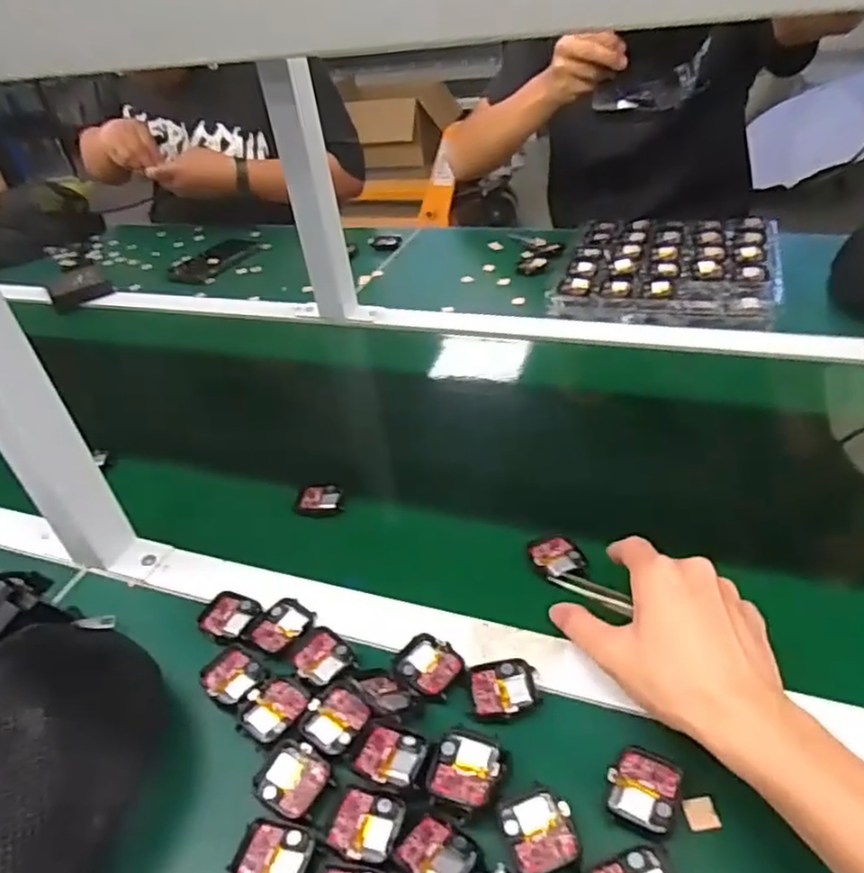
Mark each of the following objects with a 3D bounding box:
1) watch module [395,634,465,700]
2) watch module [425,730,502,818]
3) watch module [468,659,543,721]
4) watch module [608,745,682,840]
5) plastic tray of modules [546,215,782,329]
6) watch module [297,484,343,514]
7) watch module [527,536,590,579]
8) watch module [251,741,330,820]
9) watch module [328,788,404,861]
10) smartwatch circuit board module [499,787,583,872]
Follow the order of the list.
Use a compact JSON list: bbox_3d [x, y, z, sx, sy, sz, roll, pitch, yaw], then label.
[{"bbox_3d":[-0.003,0.153,0.455,0.044,0.006,0.037,21,46,33],"label":"watch module"},{"bbox_3d":[0.019,0.195,0.392,0.039,0.013,0.042,5,39,17],"label":"watch module"},{"bbox_3d":[0.047,0.163,0.438,0.044,0.007,0.039,-7,37,3],"label":"watch module"},{"bbox_3d":[0.118,0.197,0.378,0.036,0.004,0.044,10,41,24],"label":"watch module"},{"bbox_3d":[0.305,-0.223,0.875,0.252,0.031,0.270,7,40,20],"label":"plastic tray of modules"},{"bbox_3d":[-0.100,0.057,0.611,0.039,0.010,0.036,-7,37,3],"label":"watch module"},{"bbox_3d":[0.097,0.092,0.521,0.040,0.007,0.042,-11,37,-5],"label":"watch module"},{"bbox_3d":[-0.085,0.205,0.406,0.042,0.004,0.039,14,43,27],"label":"watch module"},{"bbox_3d":[-0.037,0.218,0.380,0.039,0.004,0.035,4,39,17],"label":"watch module"},{"bbox_3d":[0.059,0.212,0.366,0.036,0.005,0.041,-16,38,-9],"label":"smartwatch circuit board module"}]

